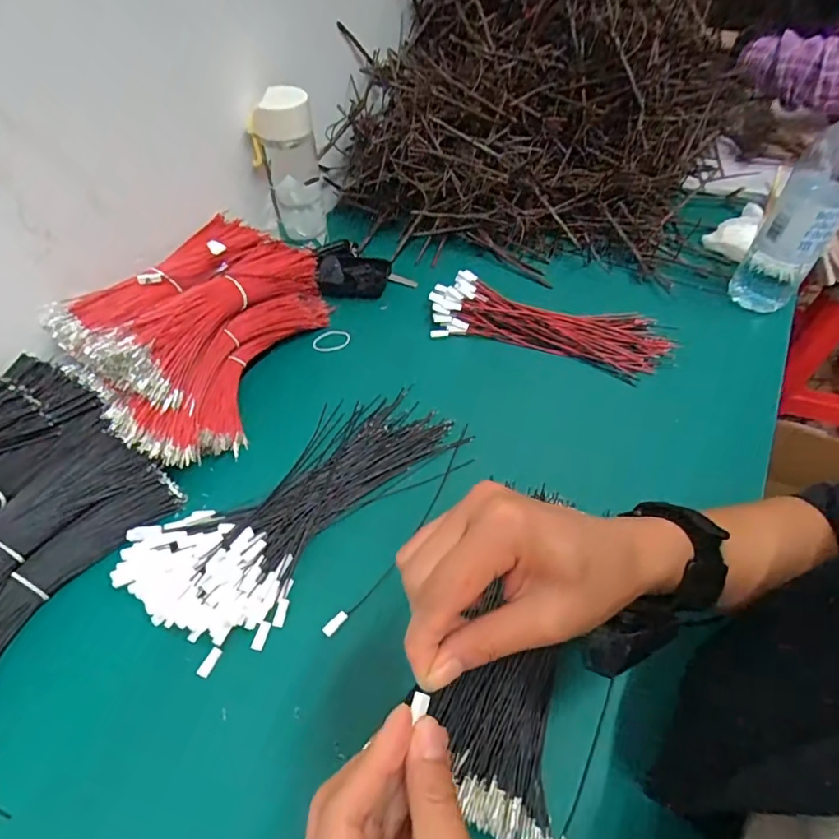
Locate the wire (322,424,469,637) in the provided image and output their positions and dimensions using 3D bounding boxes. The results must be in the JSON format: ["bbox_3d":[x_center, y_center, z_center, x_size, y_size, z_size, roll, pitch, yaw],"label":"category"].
[{"bbox_3d":[-0.005,0.082,0.446,0.018,0.004,0.224,25,55,19],"label":"wire"}]

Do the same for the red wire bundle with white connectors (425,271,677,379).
[{"bbox_3d":[0.140,-0.102,0.594,0.253,0.032,0.082,13,52,10],"label":"red wire bundle with white connectors"}]

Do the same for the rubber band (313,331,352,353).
[{"bbox_3d":[-0.097,-0.088,0.589,0.043,0.004,0.025,-15,53,-12],"label":"rubber band"}]

